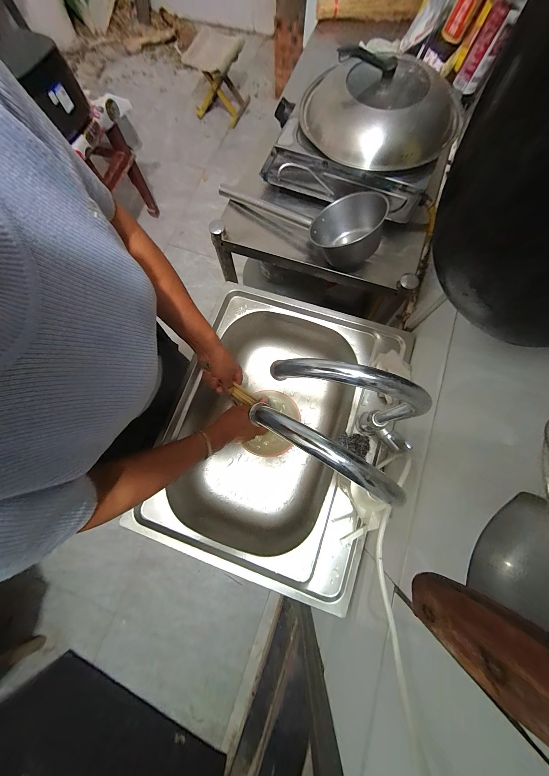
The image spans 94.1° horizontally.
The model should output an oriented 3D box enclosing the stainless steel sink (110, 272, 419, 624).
[{"bbox_3d":[0.006,0.088,0.581,0.410,0.173,0.532,18,78,6],"label":"stainless steel sink"}]

